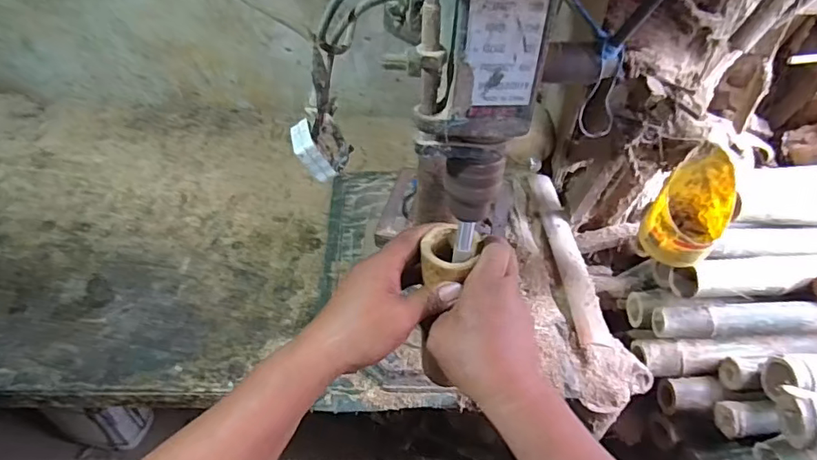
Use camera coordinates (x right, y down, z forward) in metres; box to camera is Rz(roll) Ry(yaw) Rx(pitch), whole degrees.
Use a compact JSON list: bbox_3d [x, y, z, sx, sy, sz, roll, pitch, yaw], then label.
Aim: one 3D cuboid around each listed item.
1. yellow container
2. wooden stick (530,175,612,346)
[{"bbox_3d":[0.375,-0.029,0.680,0.089,0.138,0.097,31,51,25],"label":"yellow container"},{"bbox_3d":[0.254,0.037,0.831,0.051,0.035,0.373,2,45,-2],"label":"wooden stick"}]

